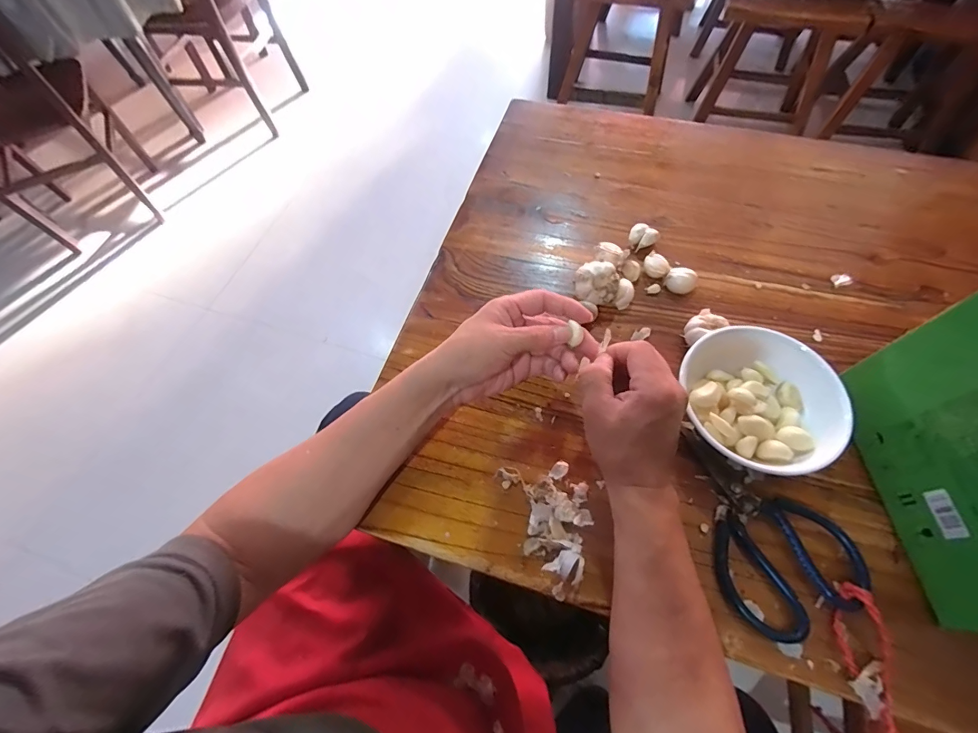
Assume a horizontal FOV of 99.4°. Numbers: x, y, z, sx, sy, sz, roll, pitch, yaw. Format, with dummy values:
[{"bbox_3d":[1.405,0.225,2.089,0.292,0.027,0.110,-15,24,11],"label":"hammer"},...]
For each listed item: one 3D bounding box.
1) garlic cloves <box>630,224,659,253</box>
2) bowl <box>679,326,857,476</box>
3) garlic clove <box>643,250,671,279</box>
[{"bbox_3d":[0.195,-0.160,0.525,0.034,0.024,0.028,24,66,14],"label":"garlic cloves"},{"bbox_3d":[0.270,0.031,0.406,0.146,0.056,0.141,-1,63,2],"label":"bowl"},{"bbox_3d":[0.207,-0.124,0.509,0.031,0.015,0.033,28,67,16],"label":"garlic clove"}]

